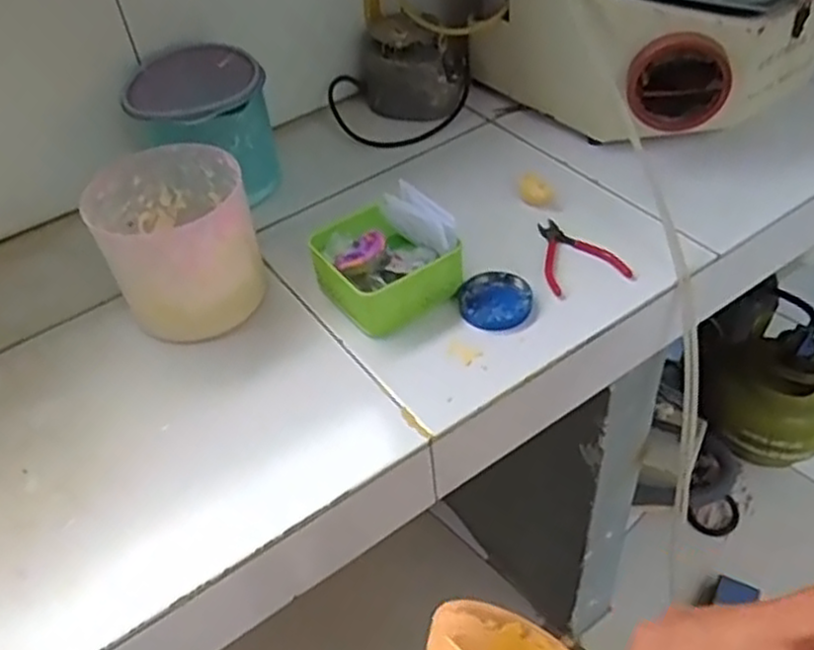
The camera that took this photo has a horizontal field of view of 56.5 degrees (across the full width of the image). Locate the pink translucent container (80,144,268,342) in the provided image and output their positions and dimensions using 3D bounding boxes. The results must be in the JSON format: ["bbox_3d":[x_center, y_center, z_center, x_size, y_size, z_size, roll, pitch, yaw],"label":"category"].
[{"bbox_3d":[-0.243,-0.082,0.832,0.155,0.153,0.175,-20,47,-13],"label":"pink translucent container"}]

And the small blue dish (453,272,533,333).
[{"bbox_3d":[0.095,-0.027,0.826,0.080,0.020,0.080,-4,45,4],"label":"small blue dish"}]

